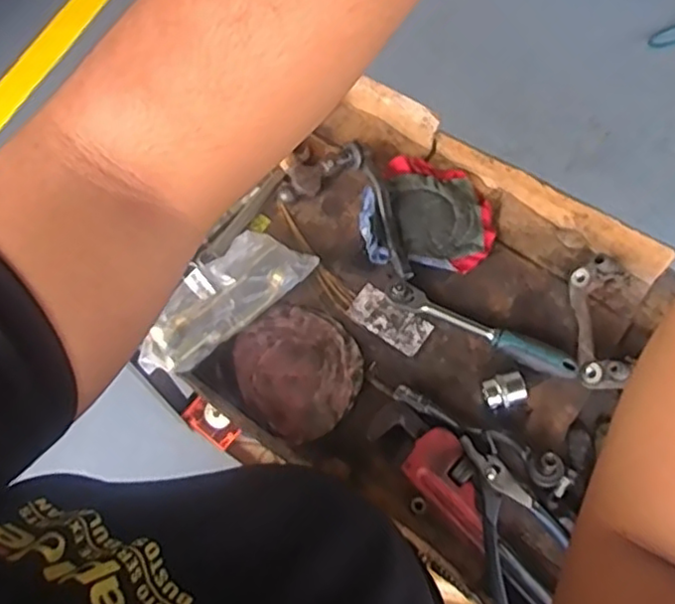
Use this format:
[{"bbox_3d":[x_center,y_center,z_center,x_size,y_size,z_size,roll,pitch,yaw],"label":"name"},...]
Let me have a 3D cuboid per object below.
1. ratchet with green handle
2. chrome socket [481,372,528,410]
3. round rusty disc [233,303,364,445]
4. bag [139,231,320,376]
[{"bbox_3d":[0.170,0.034,0.775,0.227,0.028,0.031,25,69,10],"label":"ratchet with green handle"},{"bbox_3d":[0.187,0.103,0.746,0.047,0.031,0.036,-16,68,-7],"label":"chrome socket"},{"bbox_3d":[-0.045,0.077,0.763,0.141,0.018,0.149,0,67,0],"label":"round rusty disc"},{"bbox_3d":[-0.135,-0.001,0.768,0.085,0.051,0.228,43,73,15],"label":"bag"}]

